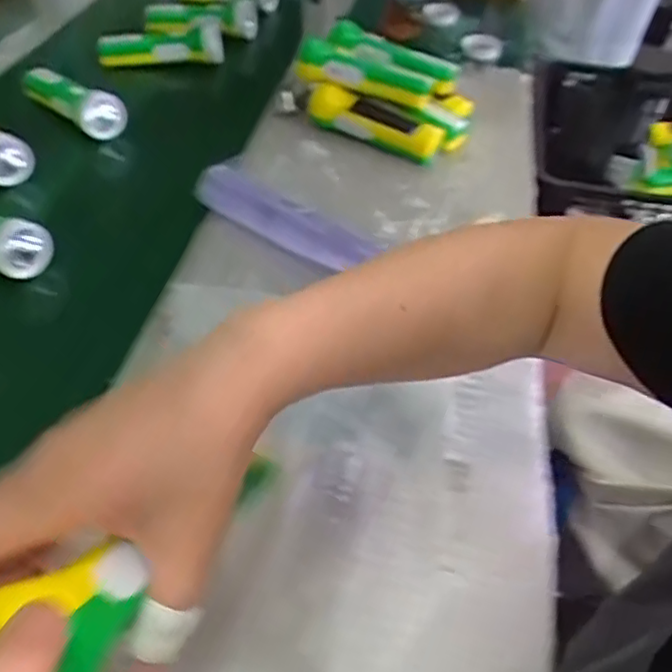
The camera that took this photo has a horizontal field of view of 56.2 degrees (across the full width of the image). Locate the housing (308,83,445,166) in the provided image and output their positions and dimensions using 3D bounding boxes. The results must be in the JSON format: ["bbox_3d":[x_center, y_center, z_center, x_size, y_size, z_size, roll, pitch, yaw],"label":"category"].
[{"bbox_3d":[0.044,-0.248,0.740,0.157,0.052,0.039,22,50,18],"label":"housing"}]

